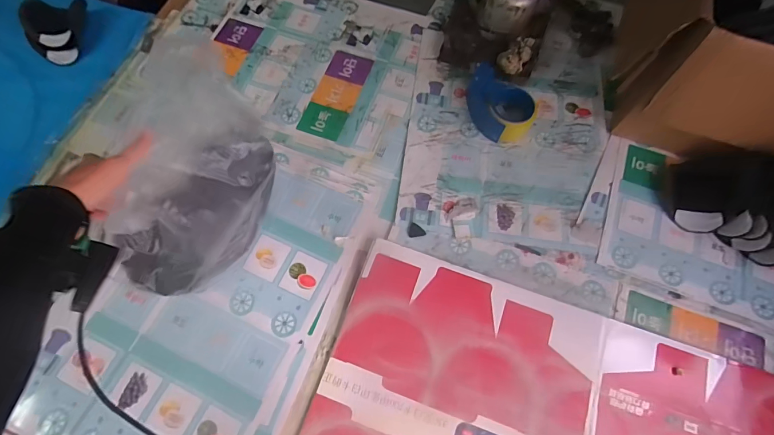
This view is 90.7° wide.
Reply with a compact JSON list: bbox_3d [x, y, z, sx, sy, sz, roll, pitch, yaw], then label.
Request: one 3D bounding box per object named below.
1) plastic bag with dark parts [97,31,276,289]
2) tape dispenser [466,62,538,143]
[{"bbox_3d":[-0.298,-0.075,0.601,0.182,0.159,0.359,10,69,4],"label":"plastic bag with dark parts"},{"bbox_3d":[0.226,-0.224,0.746,0.115,0.057,0.146,-11,69,-5],"label":"tape dispenser"}]

